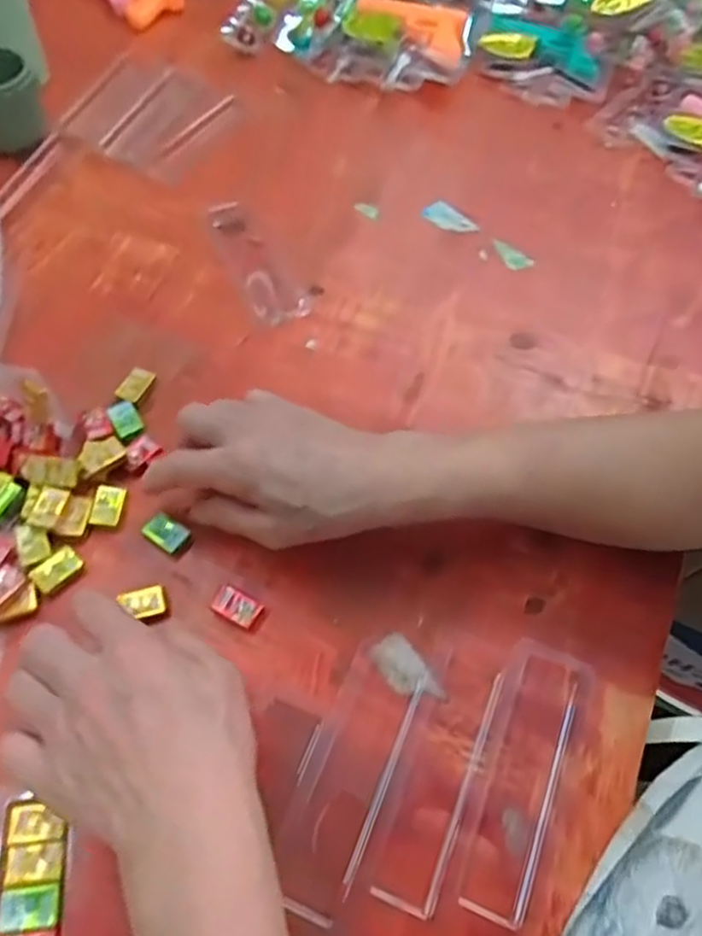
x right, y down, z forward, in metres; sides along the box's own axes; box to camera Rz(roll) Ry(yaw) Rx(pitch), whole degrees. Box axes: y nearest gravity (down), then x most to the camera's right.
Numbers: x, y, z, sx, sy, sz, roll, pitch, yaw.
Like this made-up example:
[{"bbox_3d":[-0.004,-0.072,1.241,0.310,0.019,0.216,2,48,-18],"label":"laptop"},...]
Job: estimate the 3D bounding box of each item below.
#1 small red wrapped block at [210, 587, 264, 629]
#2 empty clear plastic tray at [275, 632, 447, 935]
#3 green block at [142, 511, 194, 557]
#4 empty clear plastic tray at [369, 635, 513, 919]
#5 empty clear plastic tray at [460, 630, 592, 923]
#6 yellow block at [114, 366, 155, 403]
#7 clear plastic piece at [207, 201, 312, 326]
[{"bbox_3d":[-0.064,0.078,0.385,0.025,0.007,0.016,25,61,10],"label":"small red wrapped block"},{"bbox_3d":[0.003,0.153,0.345,0.050,0.009,0.140,24,61,10],"label":"empty clear plastic tray"},{"bbox_3d":[-0.109,0.039,0.404,0.026,0.010,0.017,32,63,14],"label":"green block"},{"bbox_3d":[0.049,0.149,0.347,0.033,0.006,0.132,21,60,9],"label":"empty clear plastic tray"},{"bbox_3d":[0.087,0.153,0.347,0.042,0.008,0.130,23,61,10],"label":"empty clear plastic tray"},{"bbox_3d":[-0.143,-0.055,0.455,0.017,0.006,0.027,23,61,10],"label":"yellow block"},{"bbox_3d":[-0.072,-0.157,0.522,0.045,0.006,0.129,-21,63,-15],"label":"clear plastic piece"}]

